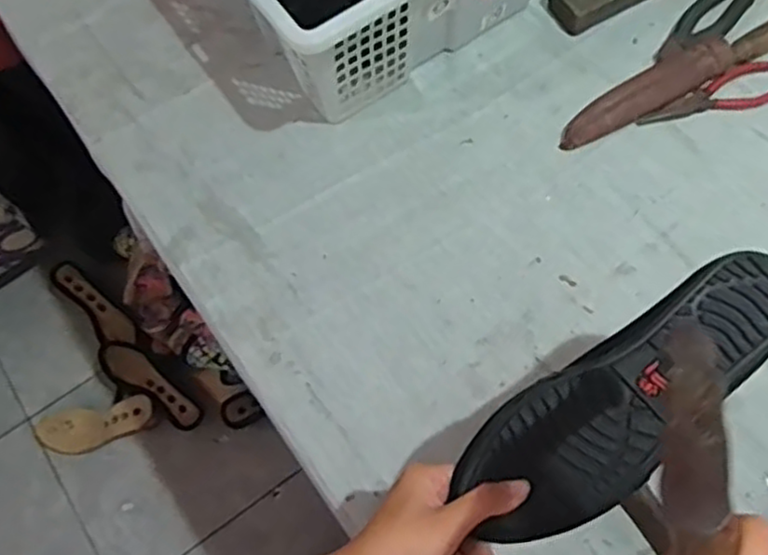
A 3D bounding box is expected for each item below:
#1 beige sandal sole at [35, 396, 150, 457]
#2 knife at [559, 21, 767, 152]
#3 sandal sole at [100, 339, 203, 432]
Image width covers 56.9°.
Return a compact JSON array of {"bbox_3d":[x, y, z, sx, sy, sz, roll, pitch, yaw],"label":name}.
[{"bbox_3d":[-0.553,0.283,1.363,0.252,0.041,0.089,-16,65,16],"label":"beige sandal sole"},{"bbox_3d":[0.313,-0.216,0.732,0.305,0.035,0.049,-25,68,-8],"label":"knife"},{"bbox_3d":[-0.442,0.206,1.338,0.232,0.036,0.071,40,73,0],"label":"sandal sole"}]

